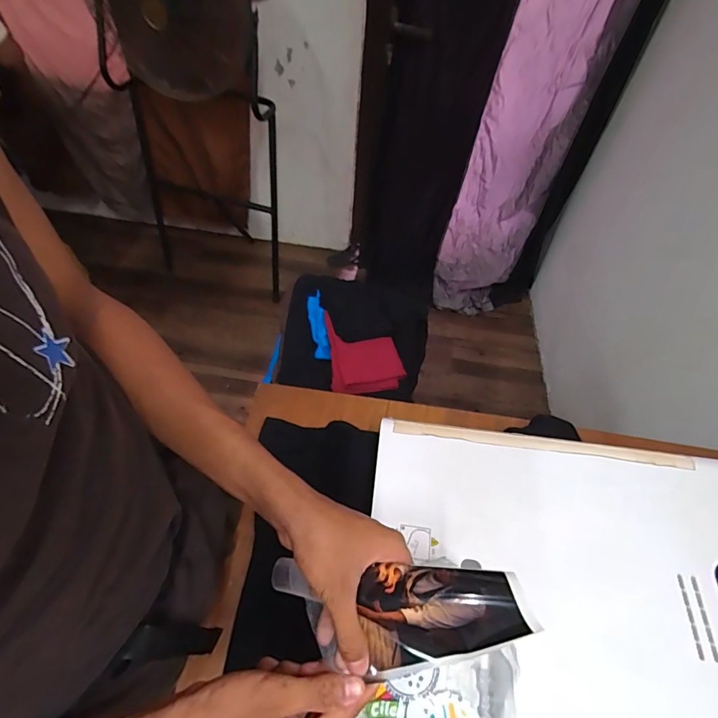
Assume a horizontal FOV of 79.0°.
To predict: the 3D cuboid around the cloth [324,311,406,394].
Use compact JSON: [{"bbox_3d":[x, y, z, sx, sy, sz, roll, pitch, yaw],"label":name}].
[{"bbox_3d":[0.012,-0.022,1.108,0.181,0.043,0.226,-2,57,-7],"label":"cloth"}]

